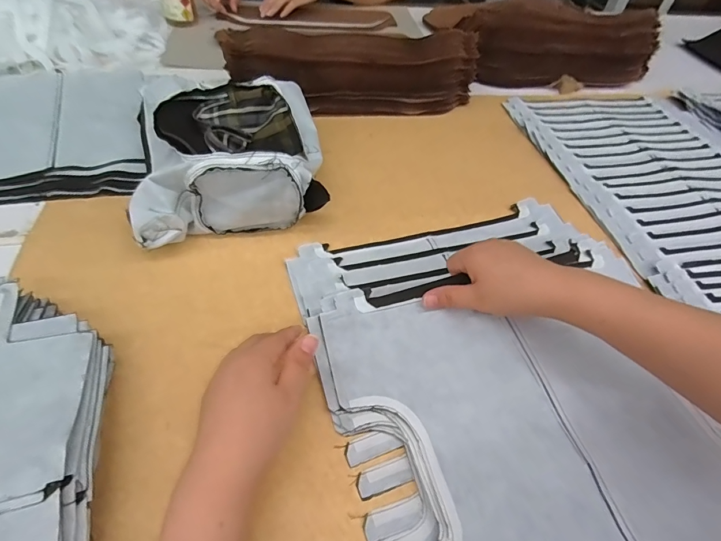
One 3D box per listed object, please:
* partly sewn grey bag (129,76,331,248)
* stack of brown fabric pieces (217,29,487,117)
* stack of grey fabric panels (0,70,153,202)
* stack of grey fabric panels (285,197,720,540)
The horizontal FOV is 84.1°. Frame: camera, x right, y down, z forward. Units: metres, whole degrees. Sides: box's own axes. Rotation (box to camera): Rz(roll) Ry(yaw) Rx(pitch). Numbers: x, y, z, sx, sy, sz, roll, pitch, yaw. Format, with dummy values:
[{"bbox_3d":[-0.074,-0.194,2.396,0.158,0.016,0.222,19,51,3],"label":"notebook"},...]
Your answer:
[{"bbox_3d":[-0.159,-0.150,0.499,0.209,0.098,0.250,-6,51,-11],"label":"partly sewn grey bag"},{"bbox_3d":[-0.001,-0.331,0.659,0.419,0.115,0.082,-6,51,-11],"label":"stack of brown fabric pieces"},{"bbox_3d":[-0.461,-0.213,0.562,0.308,0.032,0.333,-10,51,-14],"label":"stack of grey fabric panels"},{"bbox_3d":[0.146,0.084,0.378,0.357,0.034,0.399,-11,52,-15],"label":"stack of grey fabric panels"}]

